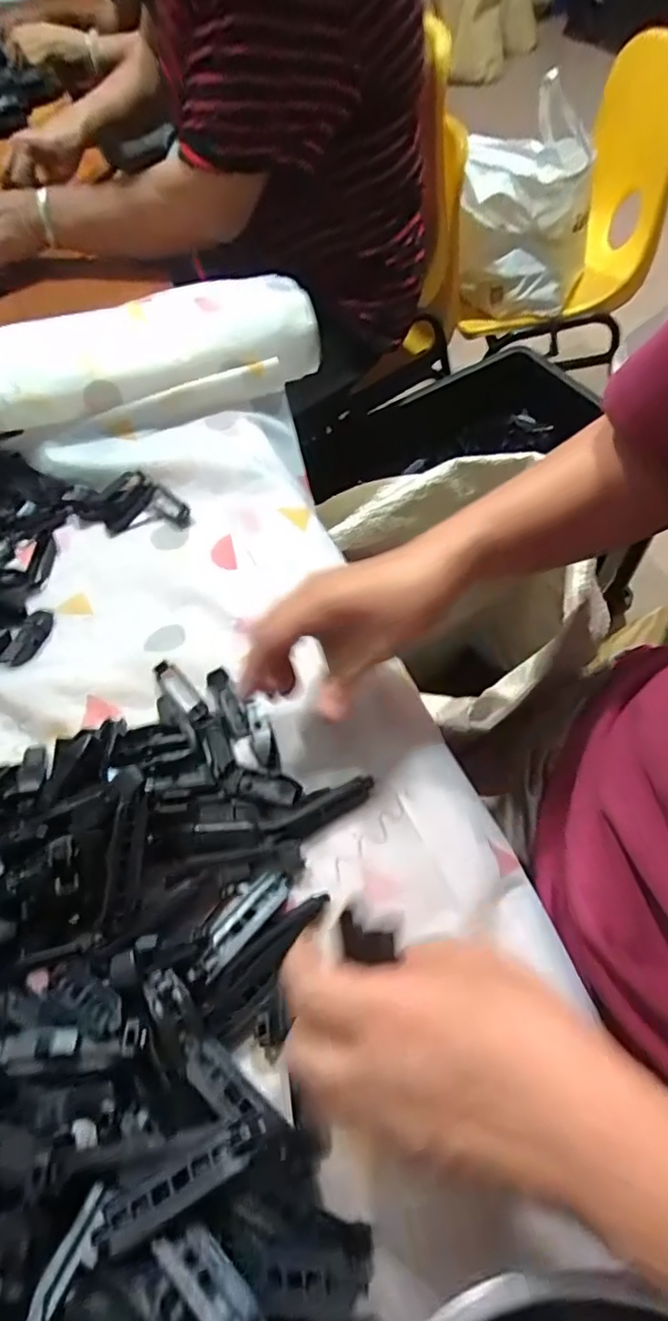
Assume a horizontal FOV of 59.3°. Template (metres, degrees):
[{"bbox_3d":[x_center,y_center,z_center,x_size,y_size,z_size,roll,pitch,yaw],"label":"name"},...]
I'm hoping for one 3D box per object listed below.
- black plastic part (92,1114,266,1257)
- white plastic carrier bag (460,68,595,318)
[{"bbox_3d":[-0.066,0.223,0.252,0.074,0.007,0.018,-27,60,-9],"label":"black plastic part"},{"bbox_3d":[0.322,-0.735,0.979,0.209,0.278,0.125,8,61,12],"label":"white plastic carrier bag"}]

